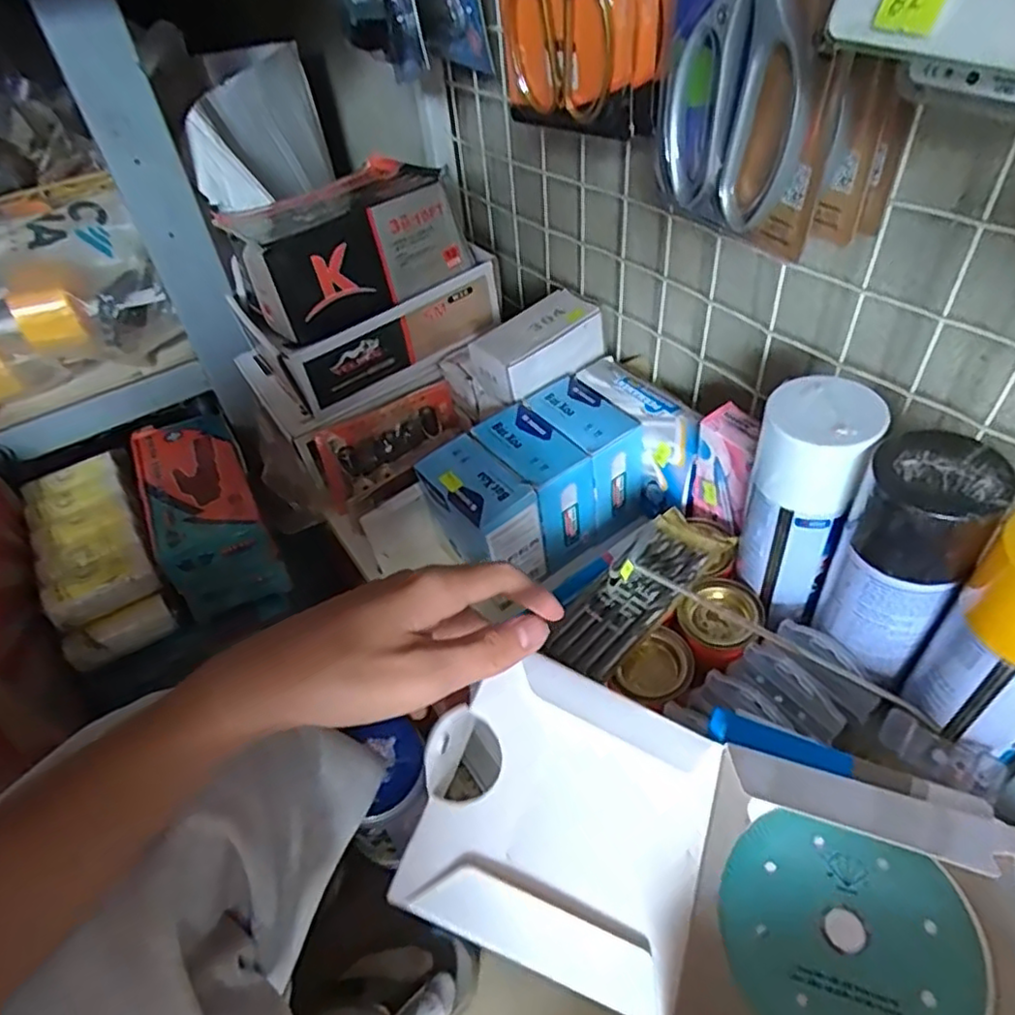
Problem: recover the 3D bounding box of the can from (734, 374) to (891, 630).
[{"bbox_3d":[0.182,0.002,0.408,0.055,0.160,0.053,13,47,20],"label":"can"}]

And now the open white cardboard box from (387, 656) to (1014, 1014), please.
[{"bbox_3d":[0.107,0.165,0.270,0.293,0.080,0.142,15,48,17],"label":"open white cardboard box"}]

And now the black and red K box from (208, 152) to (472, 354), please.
[{"bbox_3d":[-0.156,-0.254,0.612,0.185,0.084,0.166,-29,48,-21],"label":"black and red K box"}]

